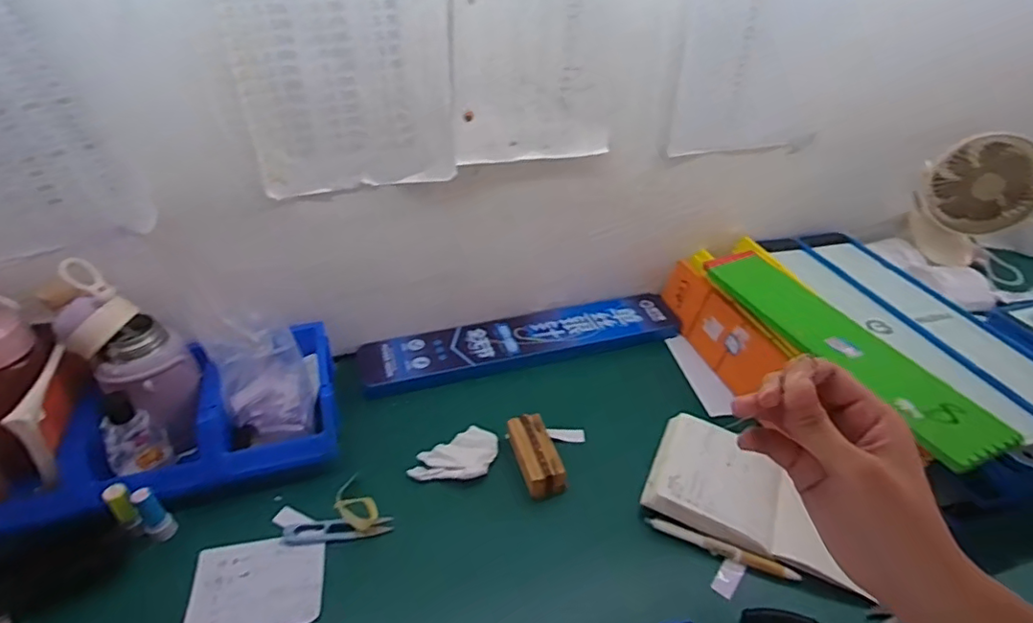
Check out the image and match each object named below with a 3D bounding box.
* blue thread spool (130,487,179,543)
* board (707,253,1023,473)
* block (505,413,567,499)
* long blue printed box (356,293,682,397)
[{"bbox_3d":[-0.348,0.193,0.552,0.022,0.065,0.023,0,37,0],"label":"blue thread spool"},{"bbox_3d":[0.357,0.032,0.647,0.090,0.014,0.352,-14,36,-13],"label":"board"},{"bbox_3d":[0.021,0.155,0.631,0.041,0.027,0.091,-12,39,-16],"label":"block"},{"bbox_3d":[0.017,0.038,0.796,0.447,0.018,0.104,-10,38,-14],"label":"long blue printed box"}]

